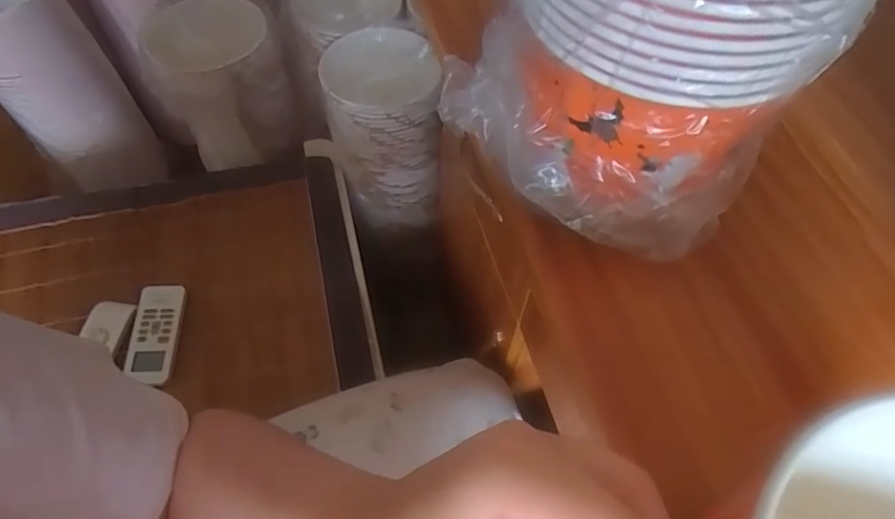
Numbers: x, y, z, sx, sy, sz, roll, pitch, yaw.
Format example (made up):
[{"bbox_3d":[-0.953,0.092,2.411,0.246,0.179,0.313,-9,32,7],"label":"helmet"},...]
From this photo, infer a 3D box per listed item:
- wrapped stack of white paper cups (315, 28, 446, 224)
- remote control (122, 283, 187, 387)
[{"bbox_3d":[-0.098,-0.200,0.848,0.160,0.272,0.161,-2,58,-3],"label":"wrapped stack of white paper cups"},{"bbox_3d":[-0.371,0.093,0.680,0.060,0.025,0.124,-1,58,-2],"label":"remote control"}]

